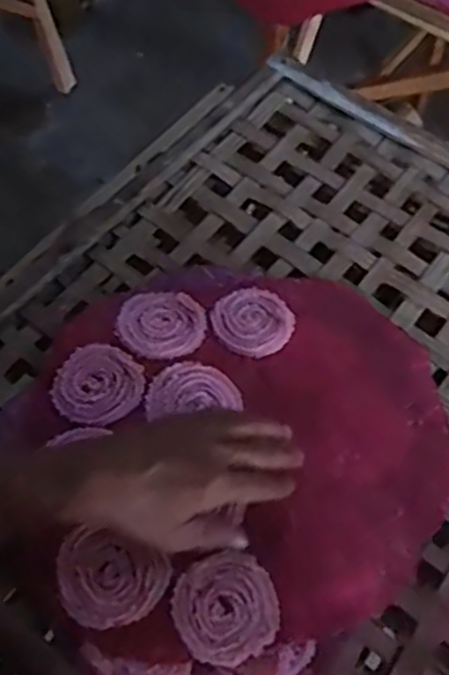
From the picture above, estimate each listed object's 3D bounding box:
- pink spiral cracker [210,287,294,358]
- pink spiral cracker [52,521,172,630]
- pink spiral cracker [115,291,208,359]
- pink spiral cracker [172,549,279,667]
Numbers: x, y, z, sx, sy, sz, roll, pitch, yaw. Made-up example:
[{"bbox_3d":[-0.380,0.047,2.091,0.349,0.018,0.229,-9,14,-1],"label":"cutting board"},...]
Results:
[{"bbox_3d":[0.026,-0.014,0.617,0.069,0.009,0.068,0,61,0],"label":"pink spiral cracker"},{"bbox_3d":[-0.085,0.176,0.504,0.079,0.011,0.065,22,64,12],"label":"pink spiral cracker"},{"bbox_3d":[-0.055,-0.012,0.610,0.073,0.006,0.070,3,60,-6],"label":"pink spiral cracker"},{"bbox_3d":[0.001,0.197,0.504,0.072,0.014,0.071,0,61,0],"label":"pink spiral cracker"}]

